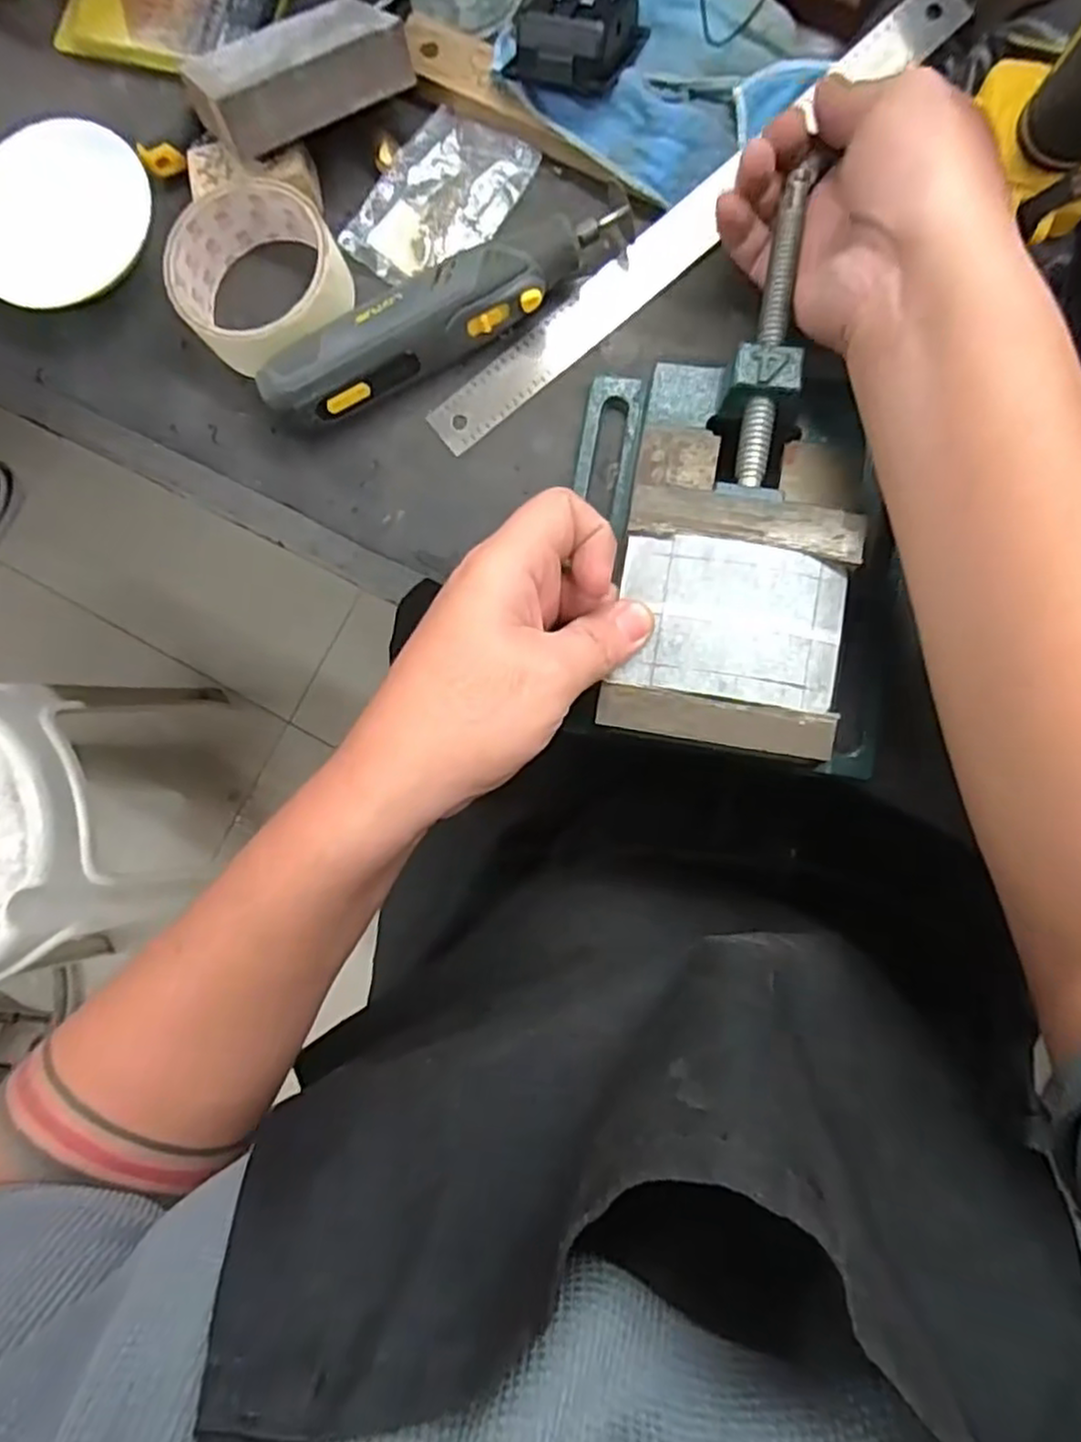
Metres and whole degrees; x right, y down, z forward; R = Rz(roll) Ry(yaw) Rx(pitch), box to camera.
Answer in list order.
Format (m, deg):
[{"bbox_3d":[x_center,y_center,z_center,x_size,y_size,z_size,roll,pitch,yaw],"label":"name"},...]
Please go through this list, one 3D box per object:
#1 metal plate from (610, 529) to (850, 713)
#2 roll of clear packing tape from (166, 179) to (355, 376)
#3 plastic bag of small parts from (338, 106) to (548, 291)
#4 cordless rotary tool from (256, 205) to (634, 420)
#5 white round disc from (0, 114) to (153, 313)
[{"bbox_3d":[0.083,-0.044,0.316,0.095,0.008,0.067,9,86,4],"label":"metal plate"},{"bbox_3d":[-0.144,-0.228,0.382,0.085,0.041,0.092,0,85,5],"label":"roll of clear packing tape"},{"bbox_3d":[-0.054,-0.279,0.393,0.064,0.009,0.098,36,89,7],"label":"plastic bag of small parts"},{"bbox_3d":[-0.045,-0.204,0.370,0.195,0.039,0.037,-22,83,3],"label":"cordless rotary tool"},{"bbox_3d":[-0.259,-0.268,0.387,0.099,0.008,0.093,0,95,4],"label":"white round disc"}]

